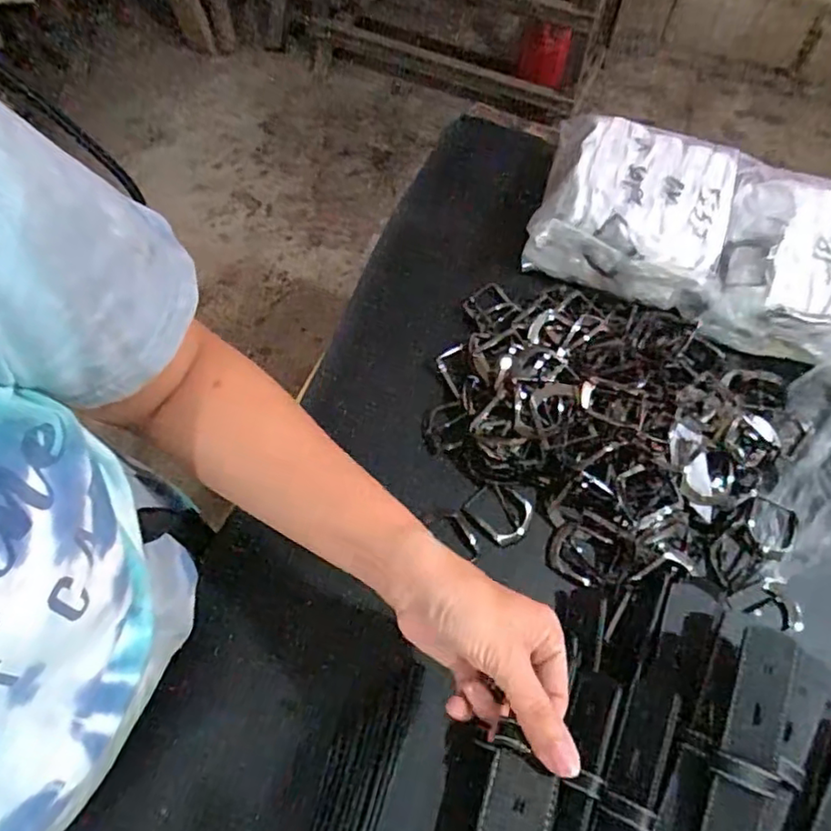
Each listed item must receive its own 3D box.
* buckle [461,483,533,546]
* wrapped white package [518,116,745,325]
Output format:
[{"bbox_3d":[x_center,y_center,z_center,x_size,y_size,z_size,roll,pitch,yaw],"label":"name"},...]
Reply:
[{"bbox_3d":[0.072,0.081,0.521,0.053,0.011,0.045,42,70,16],"label":"buckle"},{"bbox_3d":[0.212,-0.205,0.603,0.175,0.079,0.175,18,65,6],"label":"wrapped white package"}]

